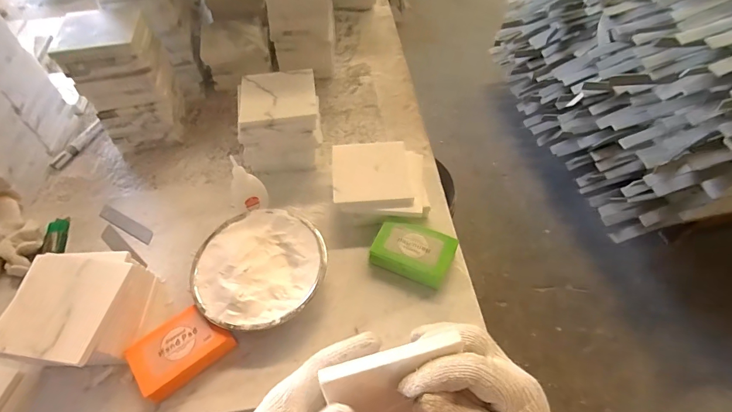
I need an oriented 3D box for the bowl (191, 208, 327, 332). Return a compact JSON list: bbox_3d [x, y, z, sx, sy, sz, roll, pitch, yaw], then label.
[{"bbox_3d":[-0.123,0.075,0.456,0.145,0.049,0.150,0,54,-1],"label":"bowl"}]

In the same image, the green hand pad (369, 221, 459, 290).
[{"bbox_3d":[0.057,0.056,0.464,0.092,0.026,0.059,18,56,12],"label":"green hand pad"}]

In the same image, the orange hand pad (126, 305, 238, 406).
[{"bbox_3d":[-0.194,0.151,0.407,0.093,0.033,0.060,-31,61,-21],"label":"orange hand pad"}]

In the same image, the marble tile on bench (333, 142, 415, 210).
[{"bbox_3d":[0.008,-0.041,0.498,0.099,0.015,0.102,-5,54,-4],"label":"marble tile on bench"}]

